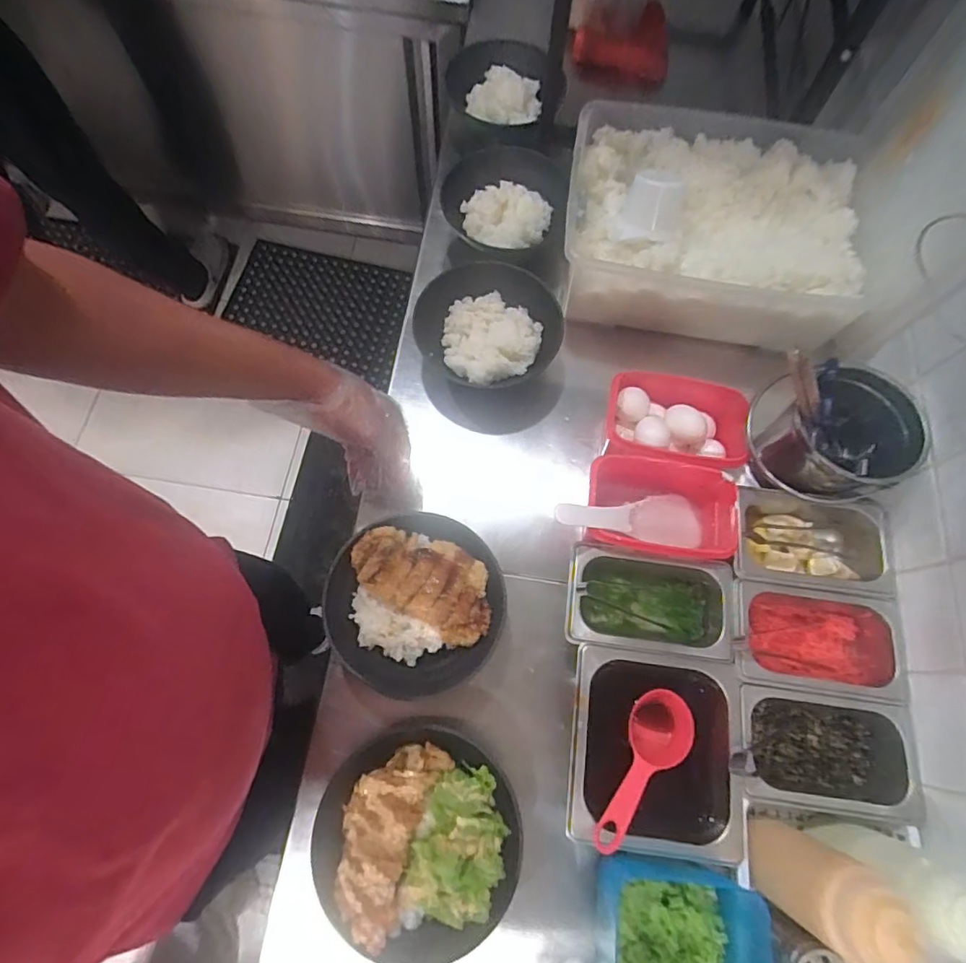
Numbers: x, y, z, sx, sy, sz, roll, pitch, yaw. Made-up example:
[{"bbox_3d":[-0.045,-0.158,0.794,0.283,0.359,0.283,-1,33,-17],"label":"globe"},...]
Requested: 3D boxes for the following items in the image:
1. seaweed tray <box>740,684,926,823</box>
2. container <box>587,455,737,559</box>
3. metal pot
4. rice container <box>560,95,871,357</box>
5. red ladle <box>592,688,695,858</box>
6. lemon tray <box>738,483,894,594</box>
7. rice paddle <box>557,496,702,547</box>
[{"bbox_3d":[0.329,0.266,0.530,0.178,0.069,0.102,7,71,1],"label":"seaweed tray"},{"bbox_3d":[0.199,0.037,0.605,0.168,0.078,0.105,10,71,2],"label":"container"},{"bbox_3d":[0.381,-0.050,0.581,0.159,0.113,0.135,-7,71,-4],"label":"metal pot"},{"bbox_3d":[0.293,-0.340,0.714,0.367,0.118,0.278,10,71,2],"label":"rice container"},{"bbox_3d":[0.153,0.277,0.514,0.060,0.035,0.158,37,58,10],"label":"red ladle"},{"bbox_3d":[0.364,0.072,0.603,0.178,0.057,0.103,8,71,1],"label":"lemon tray"},{"bbox_3d":[0.174,0.041,0.594,0.200,0.021,0.055,7,68,-31],"label":"rice paddle"}]

